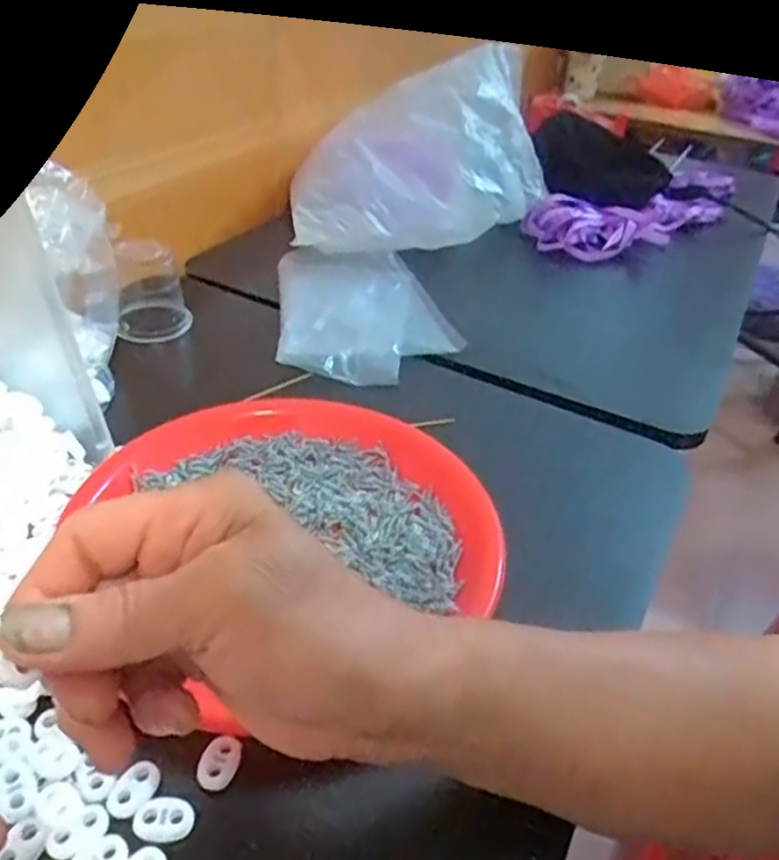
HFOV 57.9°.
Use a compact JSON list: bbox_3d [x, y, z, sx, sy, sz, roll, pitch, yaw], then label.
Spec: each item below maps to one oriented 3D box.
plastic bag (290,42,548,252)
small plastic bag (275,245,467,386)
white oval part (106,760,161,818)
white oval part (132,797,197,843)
[{"bbox_3d":[0.030,-0.282,0.724,0.282,0.157,0.156,-9,40,-19],"label":"plastic bag"},{"bbox_3d":[-0.021,-0.106,0.602,0.141,0.025,0.192,0,38,-8],"label":"small plastic bag"},{"bbox_3d":[-0.102,0.143,0.282,0.015,0.004,0.022,26,42,24],"label":"white oval part"},{"bbox_3d":[-0.088,0.152,0.275,0.023,0.004,0.016,-1,38,-9],"label":"white oval part"}]

